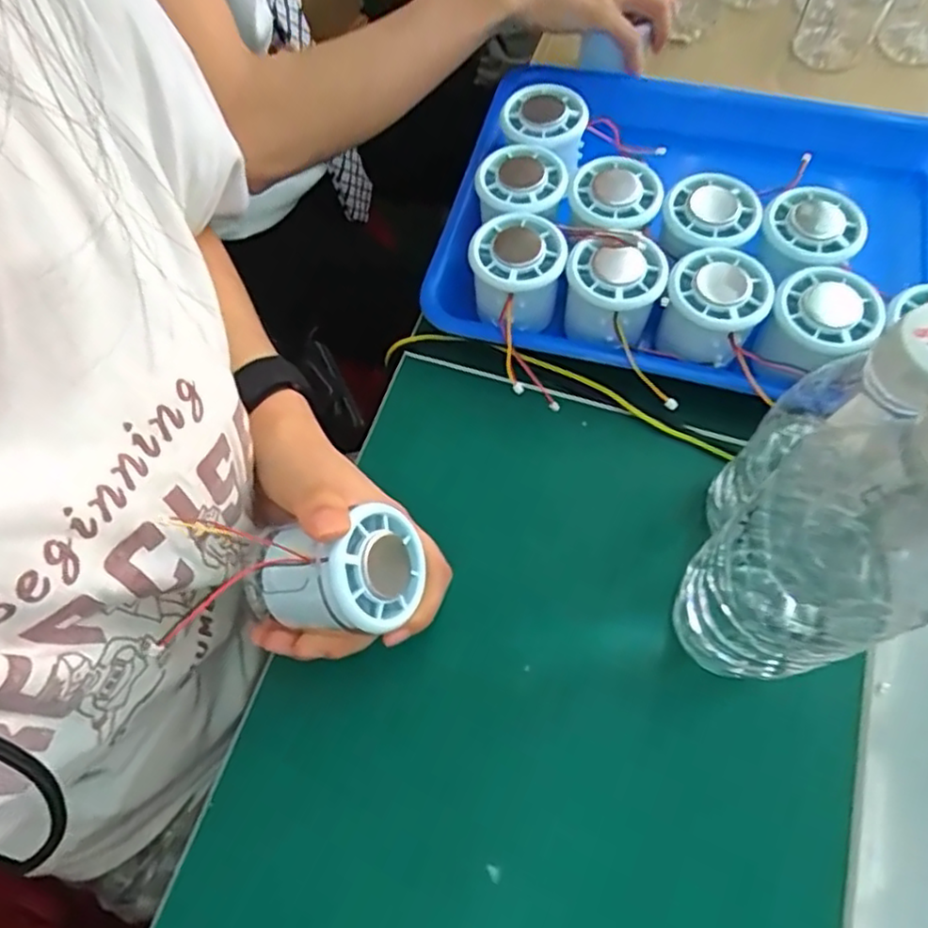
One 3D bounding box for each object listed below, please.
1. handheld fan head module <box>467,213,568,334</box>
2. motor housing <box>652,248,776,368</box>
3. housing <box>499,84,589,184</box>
[{"bbox_3d":[0.031,-0.113,0.406,0.055,0.045,0.060,5,65,3],"label":"handheld fan head module"},{"bbox_3d":[0.143,-0.090,0.391,0.055,0.045,0.052,28,68,13],"label":"motor housing"},{"bbox_3d":[0.051,-0.219,0.449,0.056,0.042,0.056,0,65,1],"label":"housing"}]

